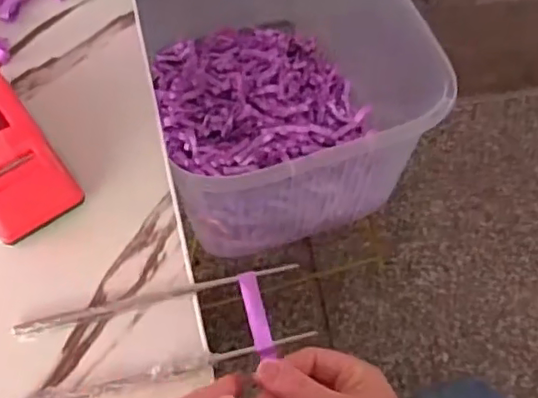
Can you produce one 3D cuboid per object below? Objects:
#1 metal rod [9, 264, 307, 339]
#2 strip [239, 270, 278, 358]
[{"bbox_3d":[-0.074,0.063,0.380,0.173,0.006,0.011,-13,61,-9],"label":"metal rod"},{"bbox_3d":[-0.008,0.073,0.371,0.012,0.005,0.057,-12,63,-8],"label":"strip"}]

